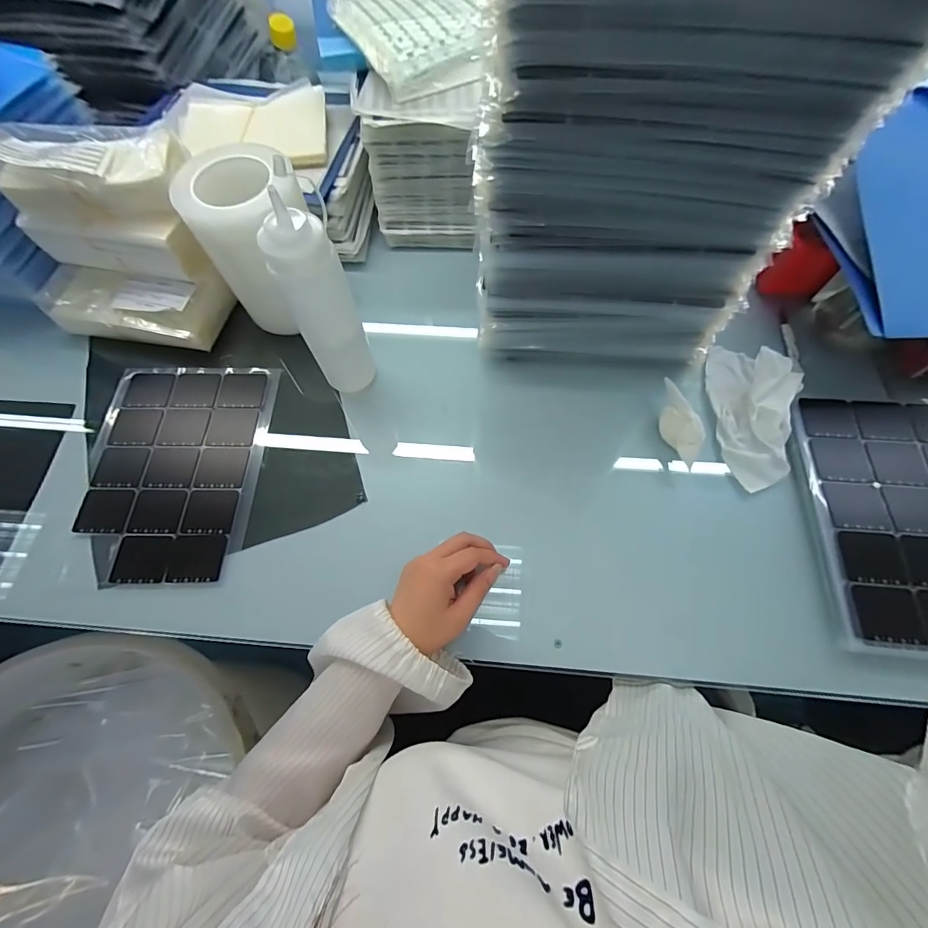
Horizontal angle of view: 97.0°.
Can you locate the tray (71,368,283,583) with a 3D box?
[{"bbox_3d":[-0.339,-0.002,0.478,0.197,0.010,0.264,1,66,1],"label":"tray"}]

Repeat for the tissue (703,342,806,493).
[{"bbox_3d":[0.340,-0.067,0.475,0.089,0.054,0.190,11,67,6],"label":"tissue"}]

